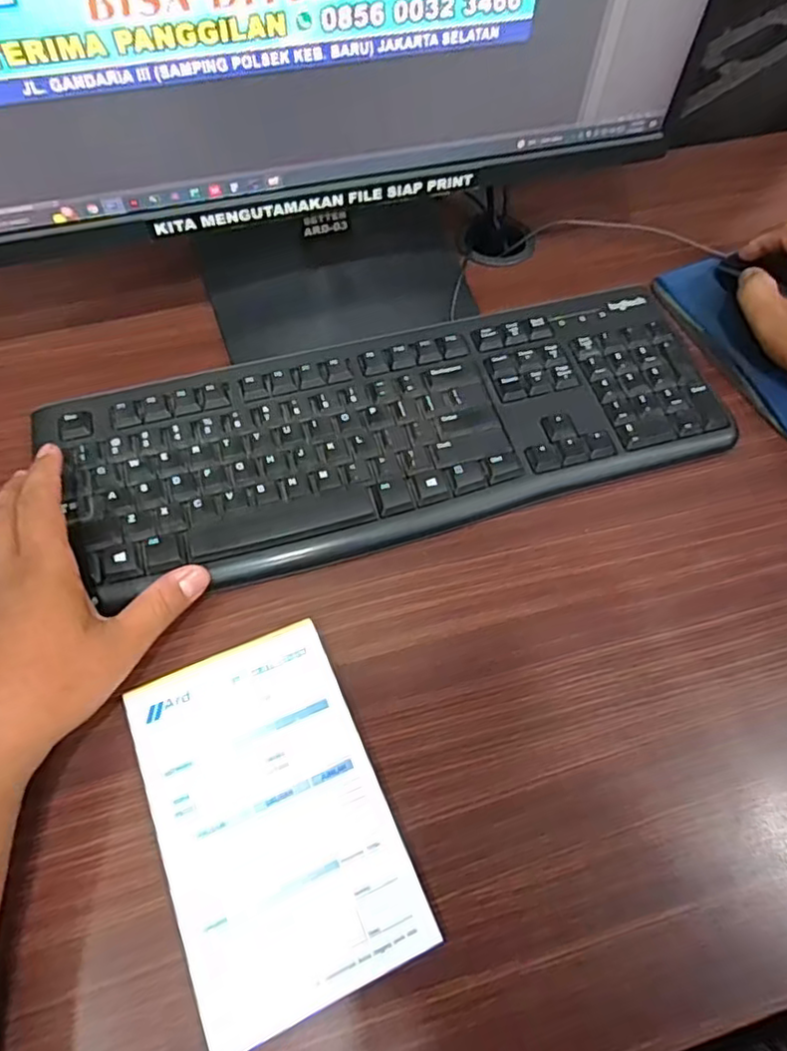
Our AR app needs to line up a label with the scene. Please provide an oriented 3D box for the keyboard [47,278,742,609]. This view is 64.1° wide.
[{"bbox_3d":[0.006,-0.062,0.407,0.410,0.016,0.148,-14,62,-9],"label":"keyboard"}]

